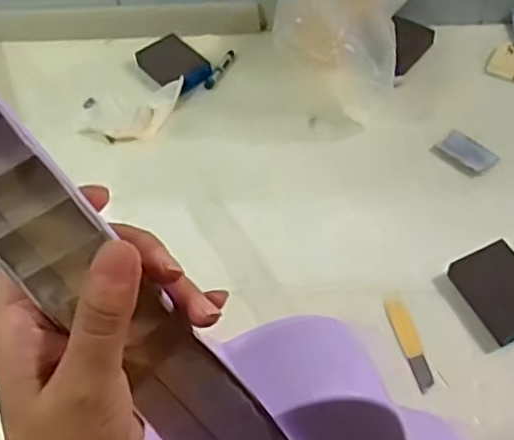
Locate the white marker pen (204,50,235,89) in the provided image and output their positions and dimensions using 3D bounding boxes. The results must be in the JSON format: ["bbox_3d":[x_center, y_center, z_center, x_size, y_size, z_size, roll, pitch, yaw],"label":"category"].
[{"bbox_3d":[-0.051,-0.214,0.917,0.017,0.010,0.079,19,57,19],"label":"white marker pen"}]

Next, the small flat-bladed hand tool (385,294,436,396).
[{"bbox_3d":[0.155,0.123,0.651,0.021,0.011,0.099,-14,53,-5],"label":"small flat-bladed hand tool"}]

